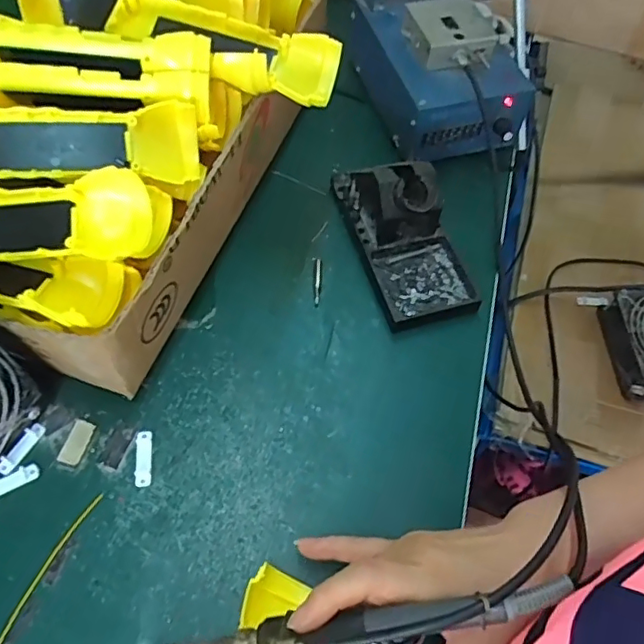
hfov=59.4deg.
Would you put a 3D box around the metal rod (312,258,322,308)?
[{"bbox_3d":[-0.003,-0.034,0.459,0.007,0.007,0.044,-1,59,-3],"label":"metal rod"}]

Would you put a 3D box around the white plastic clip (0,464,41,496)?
[{"bbox_3d":[-0.203,0.103,0.365,0.038,0.004,0.013,-25,63,-17],"label":"white plastic clip"}]

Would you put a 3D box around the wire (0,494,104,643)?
[{"bbox_3d":[-0.170,0.159,0.333,0.010,0.004,0.124,21,60,9],"label":"wire"}]

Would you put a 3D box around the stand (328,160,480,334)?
[{"bbox_3d":[0.066,-0.082,0.450,0.075,0.070,0.159,-15,61,-11],"label":"stand"}]

